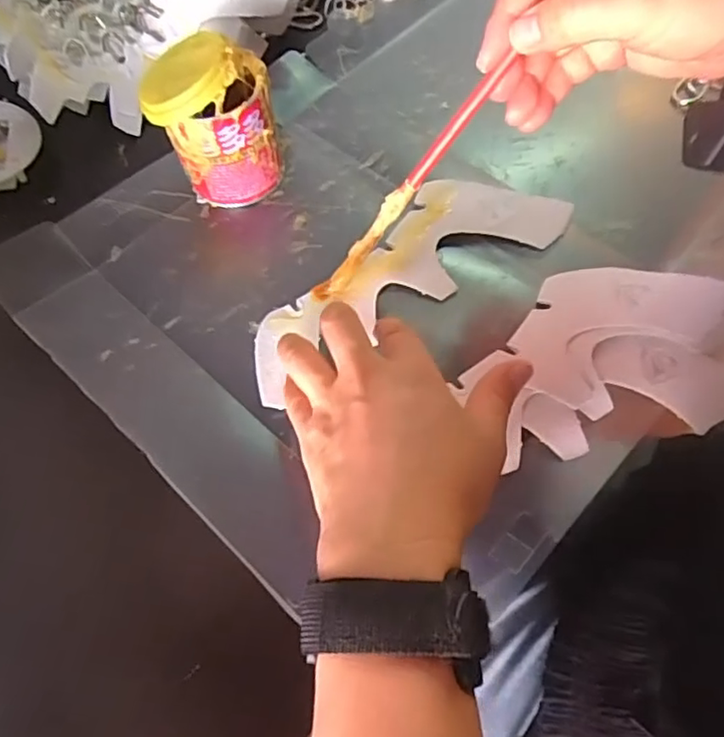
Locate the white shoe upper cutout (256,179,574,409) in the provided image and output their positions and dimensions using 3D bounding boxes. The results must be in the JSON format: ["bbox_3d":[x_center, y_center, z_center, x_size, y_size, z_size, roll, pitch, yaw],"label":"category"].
[{"bbox_3d":[0.021,-0.060,0.365,0.213,0.009,0.071,-33,70,-11],"label":"white shoe upper cutout"}]

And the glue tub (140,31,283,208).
[{"bbox_3d":[-0.091,-0.153,0.378,0.073,0.084,0.063,-17,63,-6],"label":"glue tub"}]

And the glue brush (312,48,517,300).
[{"bbox_3d":[0.045,-0.116,0.290,0.012,0.249,0.010,-2,55,-42],"label":"glue brush"}]

